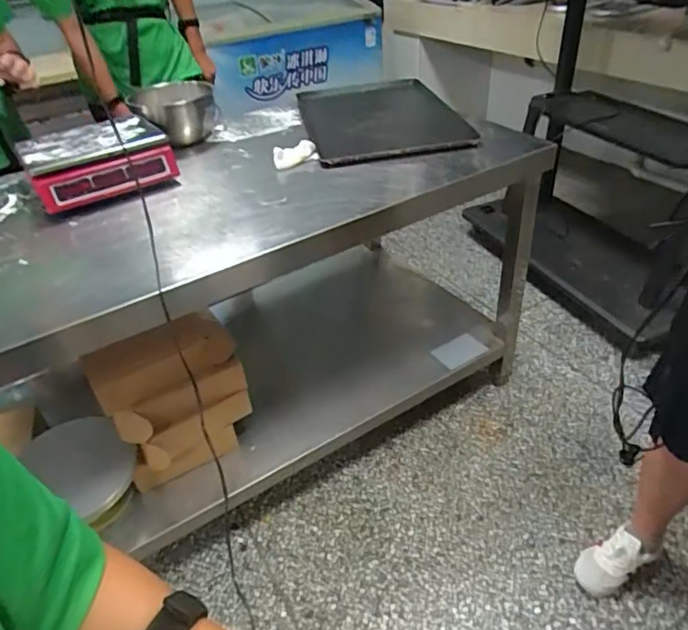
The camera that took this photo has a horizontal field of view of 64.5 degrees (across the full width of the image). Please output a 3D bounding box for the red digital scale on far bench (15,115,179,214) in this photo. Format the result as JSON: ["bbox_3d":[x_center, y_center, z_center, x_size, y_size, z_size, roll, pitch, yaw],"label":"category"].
[{"bbox_3d":[-0.578,-0.357,1.285,0.298,0.103,0.271,-27,42,-26],"label":"red digital scale on far bench"}]

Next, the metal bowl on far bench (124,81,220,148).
[{"bbox_3d":[-0.470,-0.561,1.527,0.228,0.128,0.231,-4,37,3],"label":"metal bowl on far bench"}]

